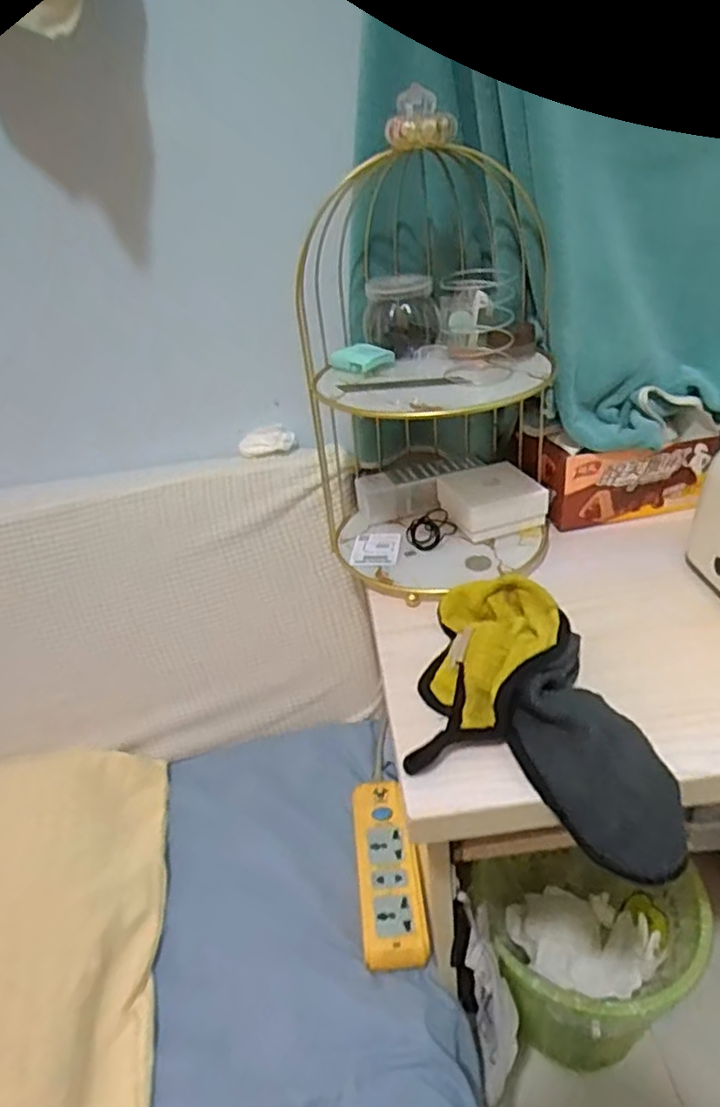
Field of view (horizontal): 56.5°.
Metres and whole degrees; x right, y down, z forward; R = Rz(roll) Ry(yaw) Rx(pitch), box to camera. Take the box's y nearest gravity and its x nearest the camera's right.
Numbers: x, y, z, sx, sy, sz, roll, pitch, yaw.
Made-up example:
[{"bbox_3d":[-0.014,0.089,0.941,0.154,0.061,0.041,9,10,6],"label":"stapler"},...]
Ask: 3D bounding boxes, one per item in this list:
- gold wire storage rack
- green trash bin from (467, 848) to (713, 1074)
[{"bbox_3d":[0.058,-0.155,0.566,0.202,0.314,0.203,-13,32,-9],"label":"gold wire storage rack"},{"bbox_3d":[0.306,0.545,0.897,0.244,0.284,0.256,7,35,22],"label":"green trash bin"}]

